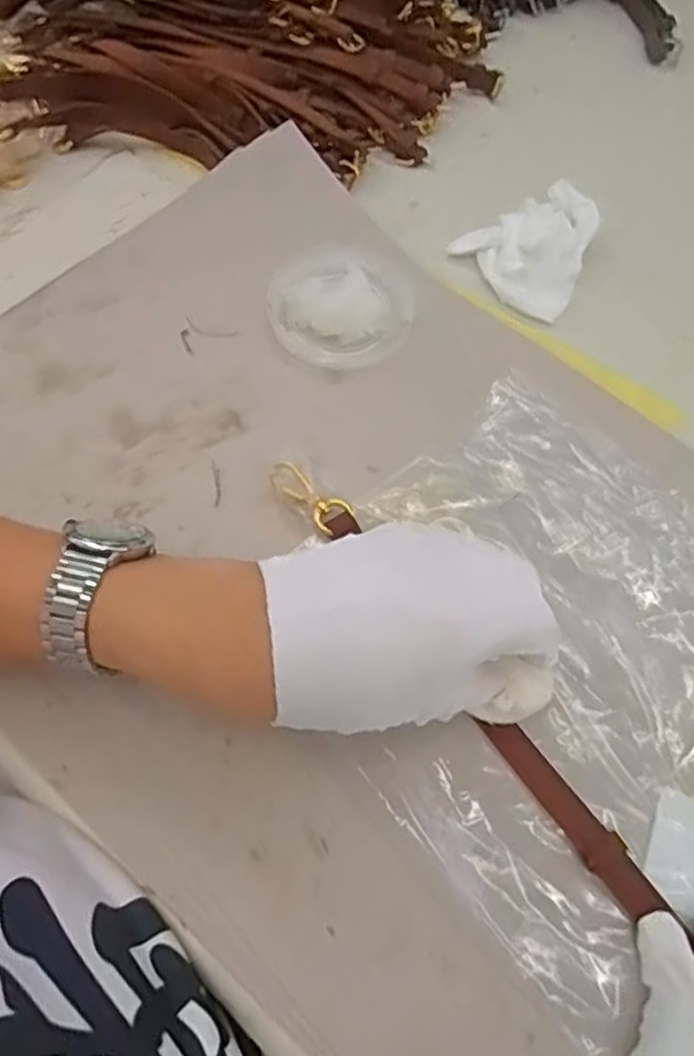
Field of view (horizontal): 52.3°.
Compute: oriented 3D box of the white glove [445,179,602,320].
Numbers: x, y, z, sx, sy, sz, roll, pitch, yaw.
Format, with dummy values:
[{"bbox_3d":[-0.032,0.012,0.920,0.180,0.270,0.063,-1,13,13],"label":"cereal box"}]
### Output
[{"bbox_3d":[0.144,-0.205,0.513,0.102,0.031,0.097,-32,66,-14],"label":"white glove"}]

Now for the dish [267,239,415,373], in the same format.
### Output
[{"bbox_3d":[-0.002,-0.161,0.493,0.094,0.014,0.114,14,64,9],"label":"dish"}]

